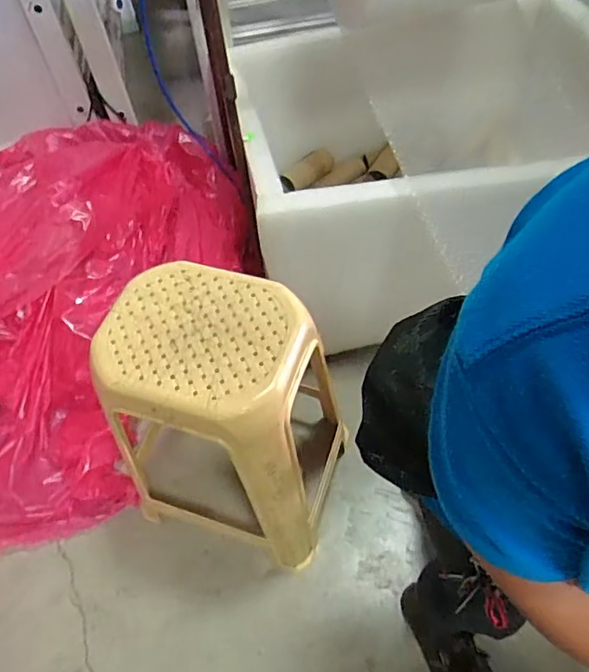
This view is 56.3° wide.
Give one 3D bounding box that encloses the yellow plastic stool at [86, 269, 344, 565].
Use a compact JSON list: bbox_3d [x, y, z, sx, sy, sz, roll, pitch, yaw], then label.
[{"bbox_3d":[-0.116,0.174,1.056,0.349,0.557,0.296,13,57,14],"label":"yellow plastic stool"}]

